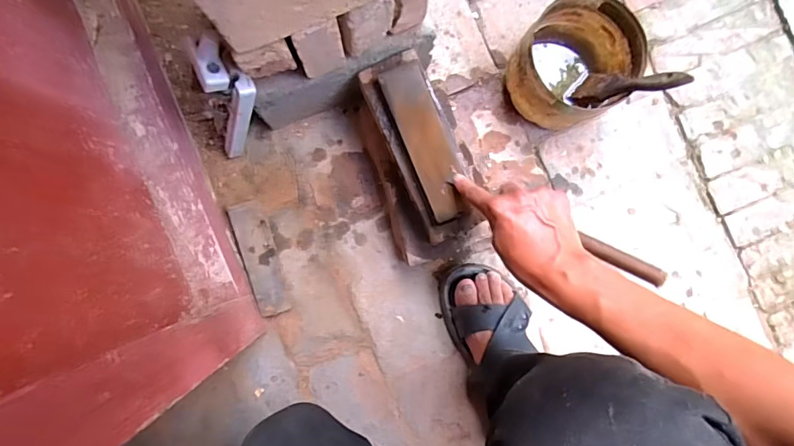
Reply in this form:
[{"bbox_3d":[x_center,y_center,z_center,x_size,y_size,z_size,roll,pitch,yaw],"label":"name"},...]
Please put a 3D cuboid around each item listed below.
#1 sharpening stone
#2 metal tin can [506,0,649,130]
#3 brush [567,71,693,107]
[{"bbox_3d":[0.038,-0.100,0.560,0.060,0.022,0.191,-19,92,-3],"label":"sharpening stone"},{"bbox_3d":[0.238,-0.221,0.633,0.157,0.111,0.139,-38,90,-3],"label":"metal tin can"},{"bbox_3d":[0.295,-0.178,0.575,0.022,0.161,0.048,34,86,-24],"label":"brush"}]

